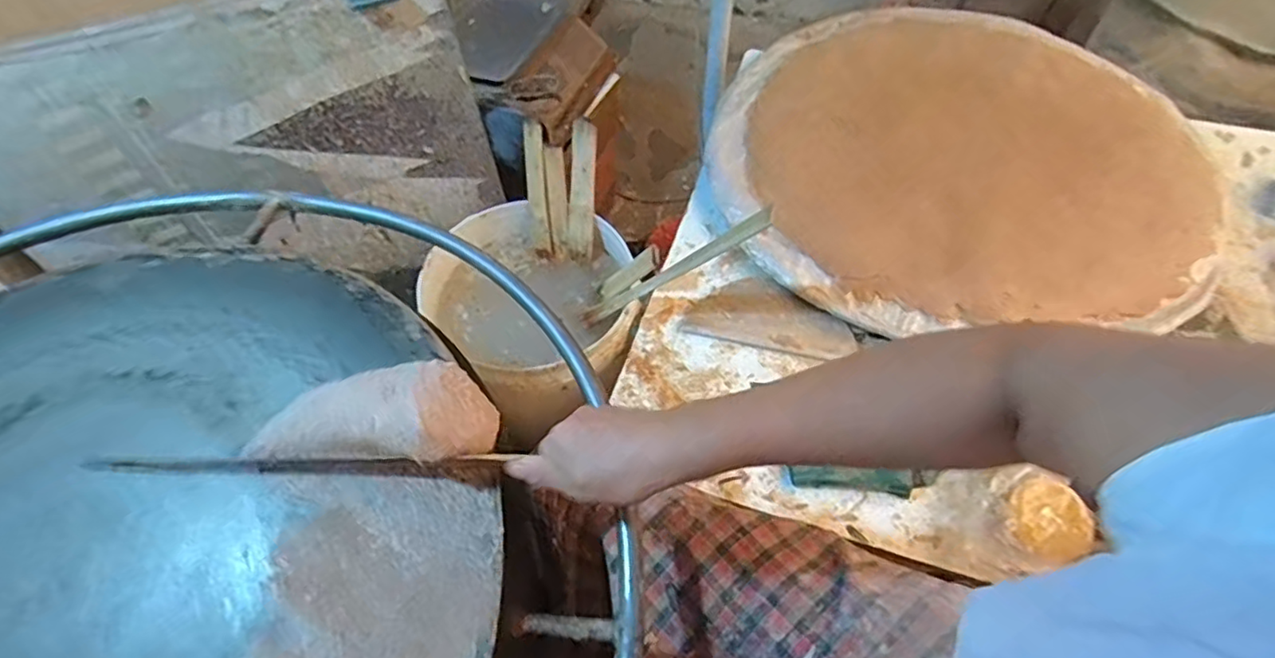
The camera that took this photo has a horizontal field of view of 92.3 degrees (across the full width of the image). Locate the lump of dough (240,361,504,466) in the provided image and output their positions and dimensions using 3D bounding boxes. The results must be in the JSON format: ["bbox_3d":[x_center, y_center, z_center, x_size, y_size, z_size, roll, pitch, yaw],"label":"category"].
[{"bbox_3d":[-0.201,0.064,0.469,0.182,0.065,0.076,4,58,5],"label":"lump of dough"}]

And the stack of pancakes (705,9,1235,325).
[{"bbox_3d":[0.438,-0.271,0.877,0.640,0.041,0.611,-1,57,2],"label":"stack of pancakes"}]

